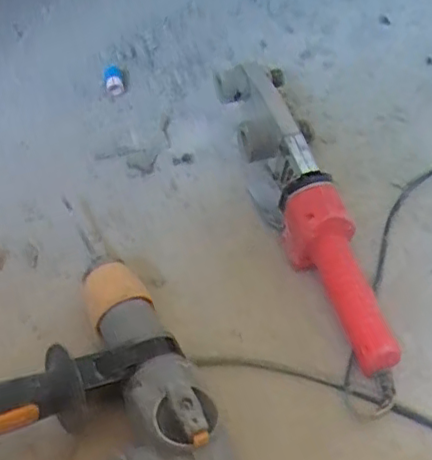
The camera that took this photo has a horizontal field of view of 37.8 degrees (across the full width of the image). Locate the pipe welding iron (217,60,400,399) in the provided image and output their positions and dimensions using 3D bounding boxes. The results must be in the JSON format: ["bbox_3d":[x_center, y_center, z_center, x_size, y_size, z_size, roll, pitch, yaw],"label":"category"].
[{"bbox_3d":[0.083,-0.027,0.577,0.069,0.107,0.347,-12,51,-10],"label":"pipe welding iron"}]

